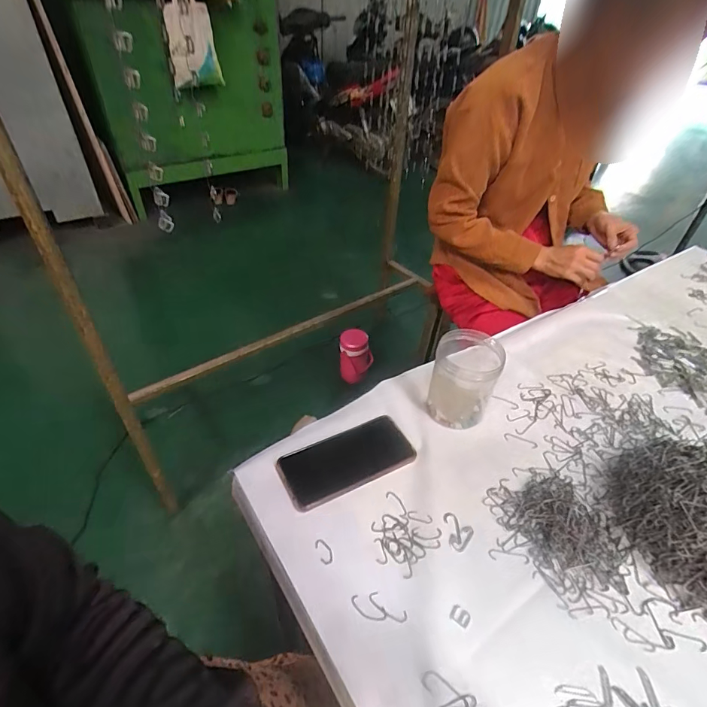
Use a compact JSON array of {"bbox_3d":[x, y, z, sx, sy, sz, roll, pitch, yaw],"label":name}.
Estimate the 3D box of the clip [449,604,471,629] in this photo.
[{"bbox_3d":[0.107,0.261,0.424,0.019,0.004,0.016,27,47,25],"label":"clip"}]

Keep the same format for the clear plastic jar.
[{"bbox_3d":[0.157,0.033,0.608,0.085,0.112,0.100,18,43,16],"label":"clear plastic jar"}]

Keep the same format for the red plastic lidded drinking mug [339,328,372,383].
[{"bbox_3d":[0.011,0.017,1.694,0.132,0.213,0.091,3,41,-1],"label":"red plastic lidded drinking mug"}]

